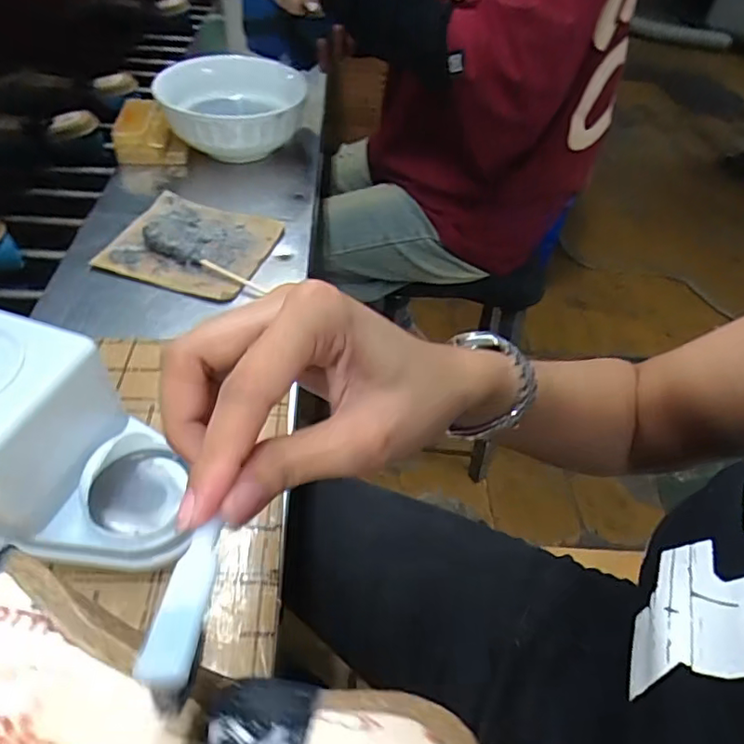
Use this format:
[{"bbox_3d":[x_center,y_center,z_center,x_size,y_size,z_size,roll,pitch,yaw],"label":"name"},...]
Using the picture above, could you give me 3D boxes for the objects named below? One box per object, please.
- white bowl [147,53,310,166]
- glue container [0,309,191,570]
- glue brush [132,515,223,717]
[{"bbox_3d":[-0.162,-0.316,0.690,0.175,0.083,0.182,3,46,-3],"label":"white bowl"},{"bbox_3d":[-0.191,0.047,0.333,0.186,0.107,0.106,18,52,8],"label":"glue container"},{"bbox_3d":[-0.051,0.063,0.156,0.013,0.007,0.059,-5,27,-1],"label":"glue brush"}]

